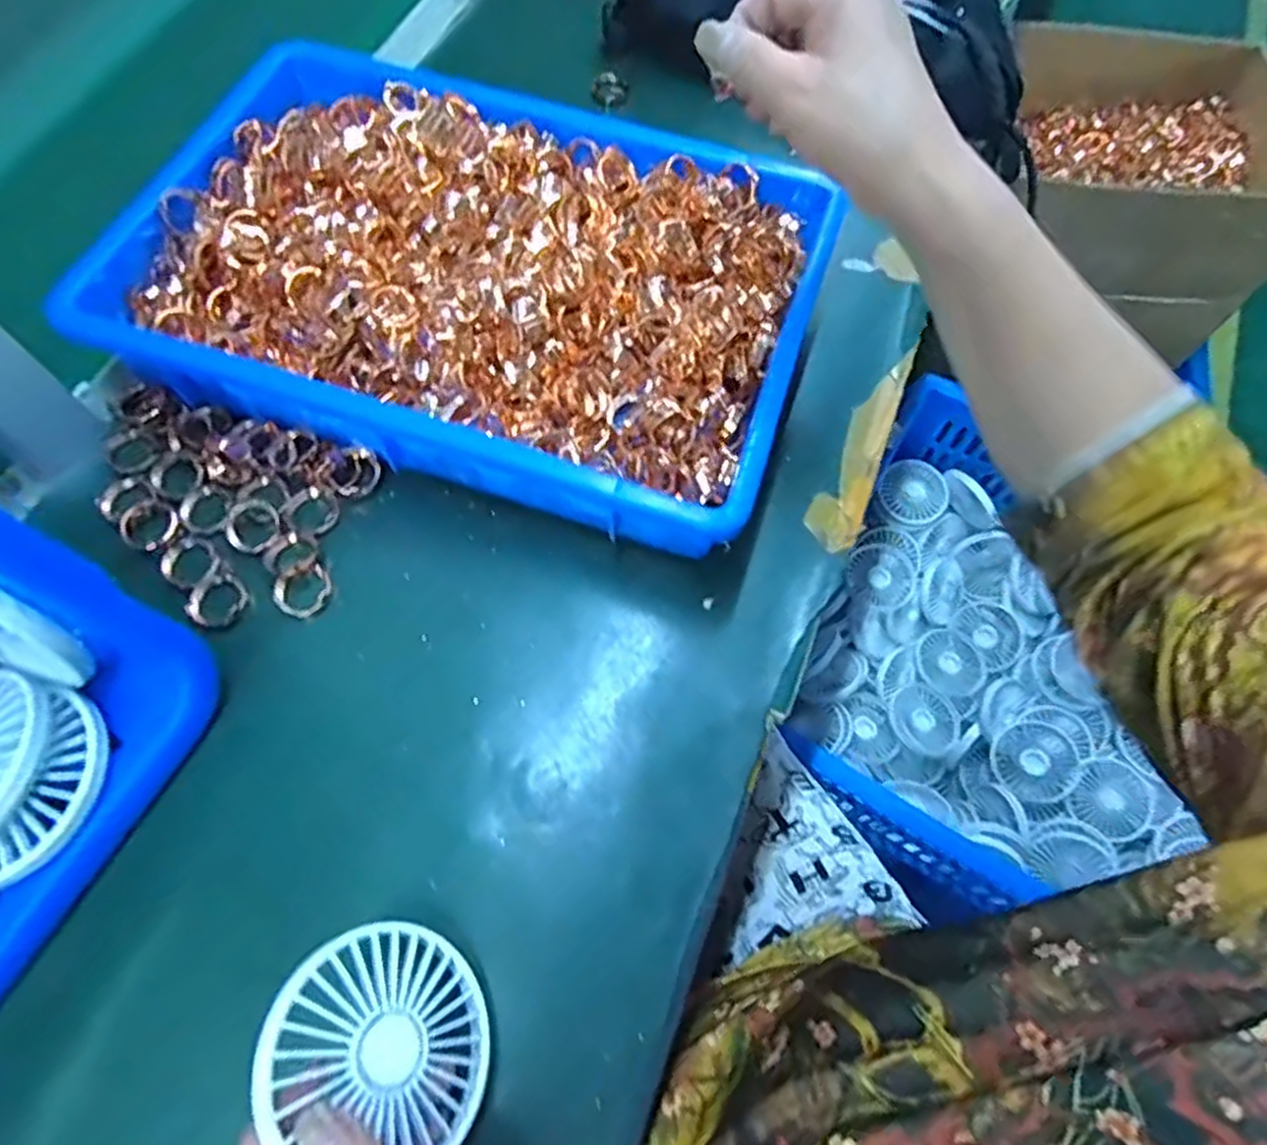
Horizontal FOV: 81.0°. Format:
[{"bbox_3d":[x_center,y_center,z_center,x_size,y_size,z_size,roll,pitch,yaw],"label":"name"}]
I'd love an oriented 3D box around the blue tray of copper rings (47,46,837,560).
[{"bbox_3d":[-0.088,-0.166,0.425,0.364,0.070,0.240,18,69,9],"label":"blue tray of copper rings"}]

